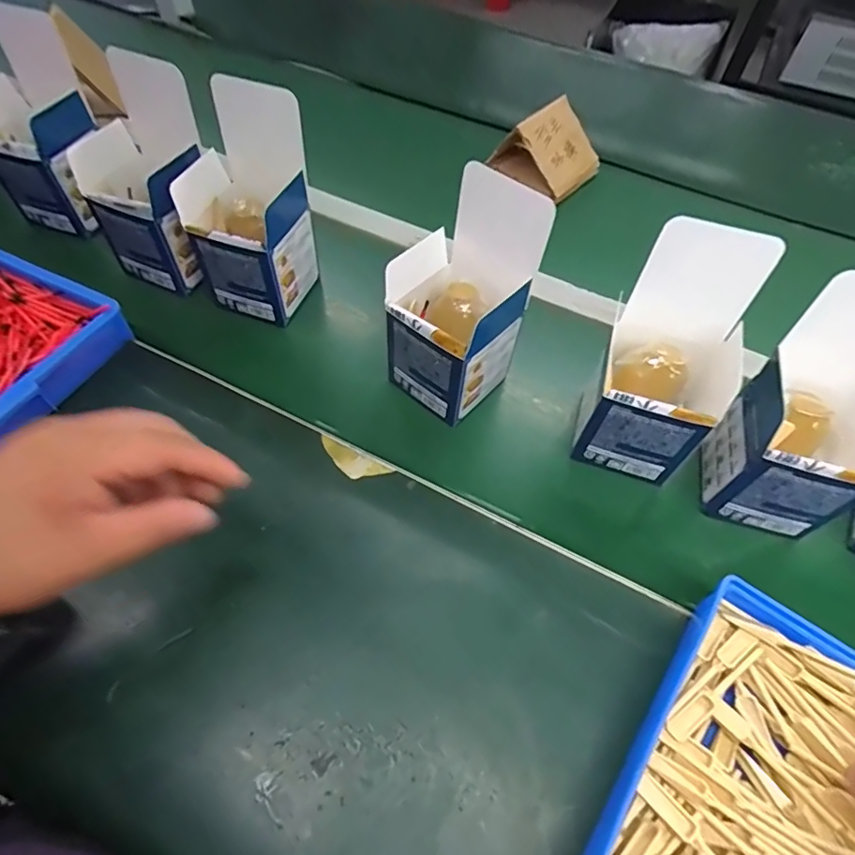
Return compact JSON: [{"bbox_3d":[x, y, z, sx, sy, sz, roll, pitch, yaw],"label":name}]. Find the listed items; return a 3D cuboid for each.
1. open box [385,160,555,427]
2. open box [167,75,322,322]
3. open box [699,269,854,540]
[{"bbox_3d":[0.026,-0.101,0.438,0.096,0.178,0.098,36,62,19],"label":"open box"},{"bbox_3d":[-0.168,-0.202,0.490,0.108,0.179,0.116,17,57,8],"label":"open box"},{"bbox_3d":[0.289,-0.004,0.384,0.100,0.172,0.099,17,57,8],"label":"open box"}]

